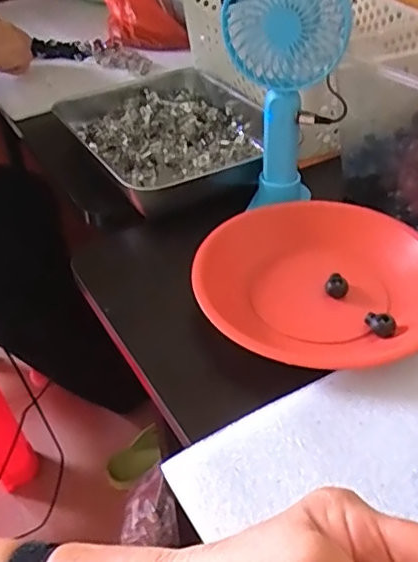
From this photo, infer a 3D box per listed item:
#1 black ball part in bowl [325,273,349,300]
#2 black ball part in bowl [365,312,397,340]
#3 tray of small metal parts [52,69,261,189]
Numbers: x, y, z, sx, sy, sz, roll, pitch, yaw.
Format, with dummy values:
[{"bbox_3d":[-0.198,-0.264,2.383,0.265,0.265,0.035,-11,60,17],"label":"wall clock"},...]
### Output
[{"bbox_3d":[0.102,0.004,0.465,0.017,0.012,0.017,10,42,15],"label":"black ball part in bowl"},{"bbox_3d":[0.126,0.032,0.429,0.023,0.016,0.013,14,43,19],"label":"black ball part in bowl"},{"bbox_3d":[-0.048,-0.178,0.673,0.180,0.046,0.188,-28,46,-26],"label":"tray of small metal parts"}]

